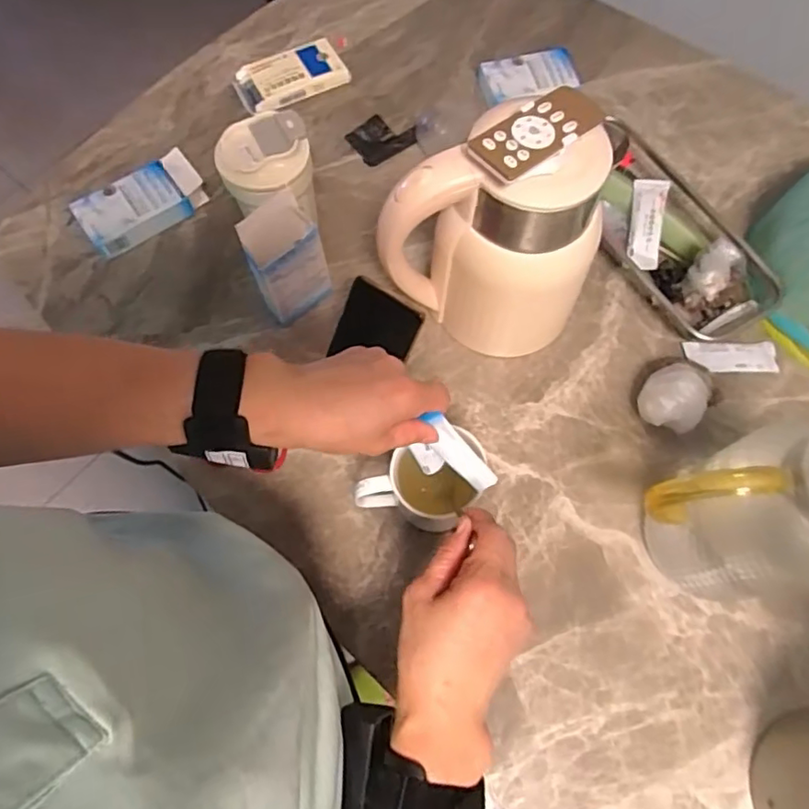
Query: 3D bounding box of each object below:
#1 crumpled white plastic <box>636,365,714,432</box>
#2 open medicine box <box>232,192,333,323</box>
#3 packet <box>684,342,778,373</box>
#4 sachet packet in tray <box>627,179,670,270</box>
[{"bbox_3d":[0.265,-0.003,0.582,0.059,0.070,0.062,0,69,1],"label":"crumpled white plastic"},{"bbox_3d":[-0.121,-0.143,0.602,0.073,0.141,0.040,-40,73,-13],"label":"open medicine box"},{"bbox_3d":[0.353,-0.052,0.631,0.093,0.012,0.037,2,69,2],"label":"packet"},{"bbox_3d":[0.264,-0.197,0.642,0.034,0.009,0.094,9,95,24],"label":"sachet packet in tray"}]

